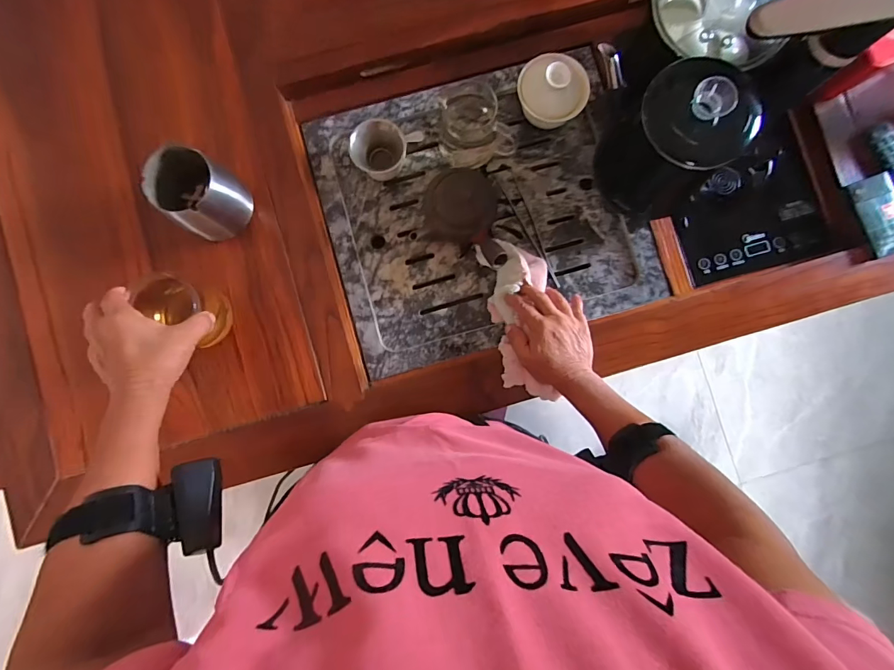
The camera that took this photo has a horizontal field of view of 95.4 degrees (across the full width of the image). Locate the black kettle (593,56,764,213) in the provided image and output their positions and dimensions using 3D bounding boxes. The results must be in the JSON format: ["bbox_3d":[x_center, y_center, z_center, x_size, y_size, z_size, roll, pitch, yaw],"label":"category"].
[{"bbox_3d":[0.254,-0.219,0.467,0.116,0.164,0.124,0,87,0],"label":"black kettle"}]

